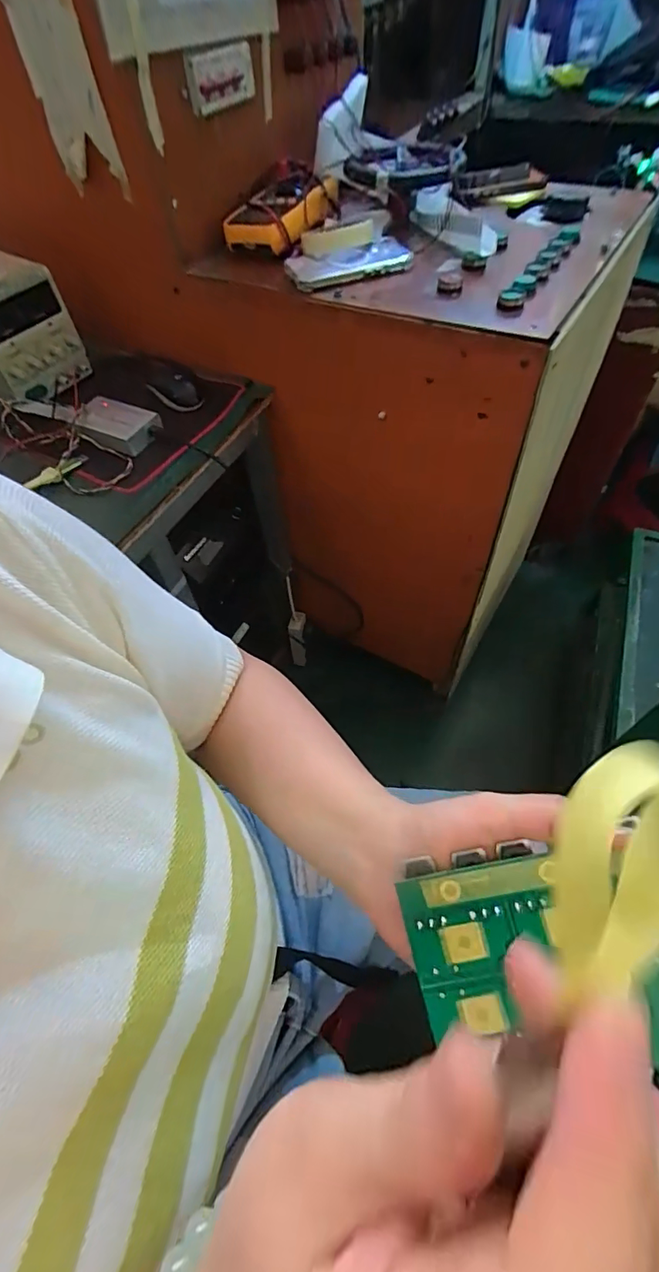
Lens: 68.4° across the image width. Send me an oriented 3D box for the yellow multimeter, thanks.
[{"bbox_3d":[-0.064,-0.601,0.680,0.115,0.045,0.173,15,58,14],"label":"yellow multimeter"}]

